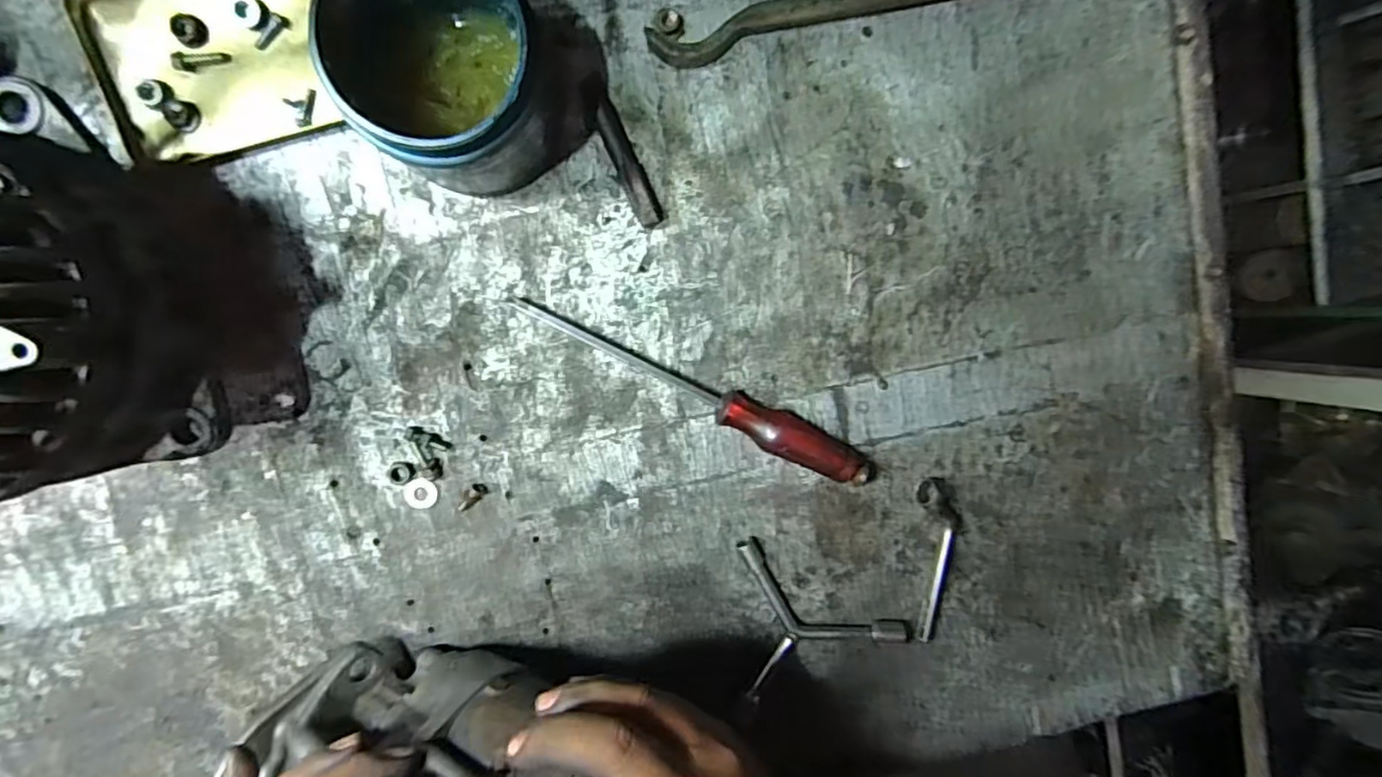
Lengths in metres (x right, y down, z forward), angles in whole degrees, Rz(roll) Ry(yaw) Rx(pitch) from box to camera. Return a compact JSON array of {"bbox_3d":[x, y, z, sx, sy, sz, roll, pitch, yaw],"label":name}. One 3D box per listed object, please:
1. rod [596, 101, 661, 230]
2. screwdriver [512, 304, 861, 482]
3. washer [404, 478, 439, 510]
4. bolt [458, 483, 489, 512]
[{"bbox_3d":[-0.036,-0.128,0.360,0.015,0.014,0.072,-25,99,-1],"label":"rod"},{"bbox_3d":[0.003,0.002,0.376,0.228,0.026,0.023,25,95,-8],"label":"screwdriver"},{"bbox_3d":[-0.162,0.063,0.380,0.019,0.004,0.020,-1,98,-5],"label":"washer"},{"bbox_3d":[-0.133,0.066,0.383,0.021,0.005,0.010,-40,99,1],"label":"bolt"}]

